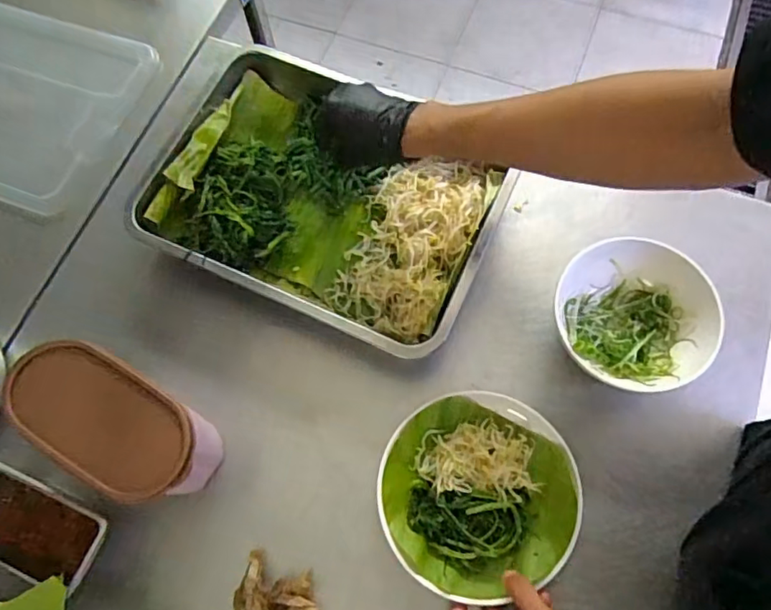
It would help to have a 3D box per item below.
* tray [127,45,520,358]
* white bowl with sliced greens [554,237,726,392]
[{"bbox_3d":[-0.076,-0.124,0.653,0.381,0.063,0.284,23,70,8],"label":"tray"},{"bbox_3d":[0.264,0.013,0.605,0.155,0.068,0.157,0,69,1],"label":"white bowl with sliced greens"}]

